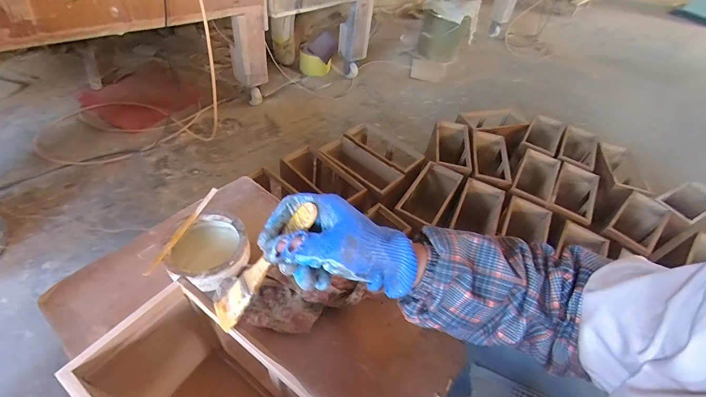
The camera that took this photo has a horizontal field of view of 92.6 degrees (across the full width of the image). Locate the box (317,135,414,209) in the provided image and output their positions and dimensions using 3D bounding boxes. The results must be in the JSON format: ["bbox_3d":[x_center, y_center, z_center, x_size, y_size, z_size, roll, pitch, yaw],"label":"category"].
[{"bbox_3d":[0.014,-0.096,1.185,0.315,0.090,0.136,34,50,21],"label":"box"}]

